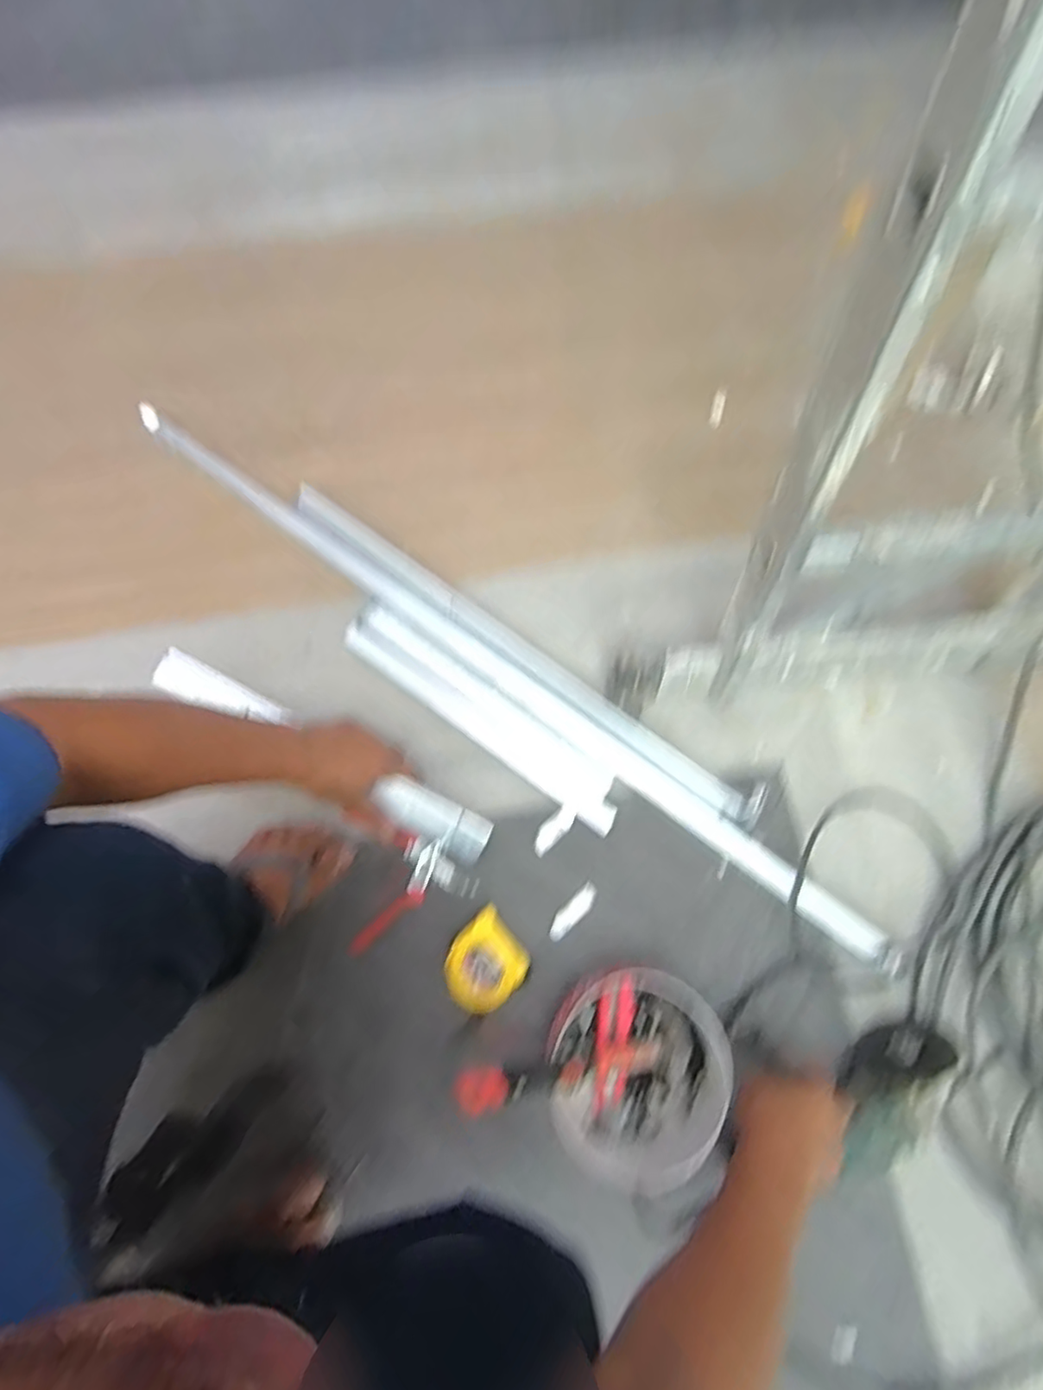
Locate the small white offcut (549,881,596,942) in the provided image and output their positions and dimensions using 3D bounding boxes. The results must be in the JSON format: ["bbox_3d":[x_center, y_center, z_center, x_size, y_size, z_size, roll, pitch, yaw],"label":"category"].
[{"bbox_3d":[0.060,0.253,0.717,0.073,0.005,0.023,-43,80,-11],"label":"small white offcut"}]

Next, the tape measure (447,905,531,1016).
[{"bbox_3d":[-0.041,0.296,0.686,0.086,0.046,0.084,-39,79,-10],"label":"tape measure"}]

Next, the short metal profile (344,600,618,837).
[{"bbox_3d":[-0.046,0.026,0.752,0.393,0.040,0.065,36,78,8],"label":"short metal profile"}]

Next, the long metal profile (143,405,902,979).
[{"bbox_3d":[-0.033,-0.032,0.752,1.102,0.034,0.038,36,78,8],"label":"long metal profile"}]

